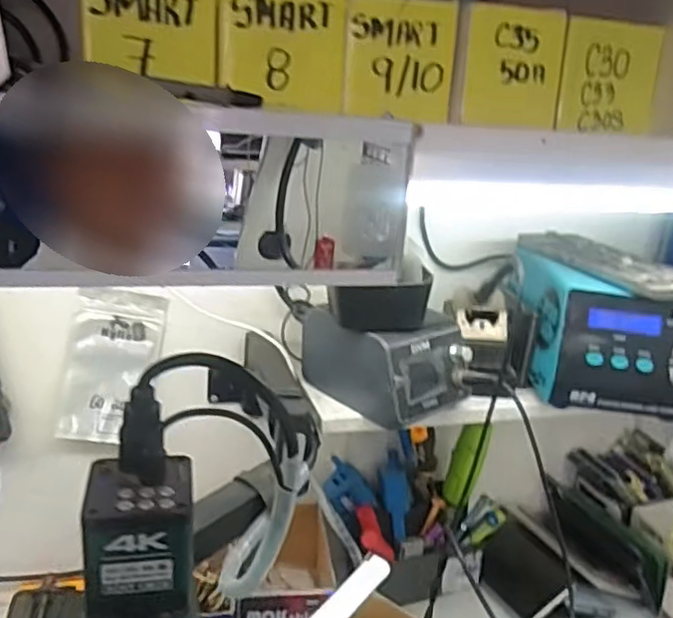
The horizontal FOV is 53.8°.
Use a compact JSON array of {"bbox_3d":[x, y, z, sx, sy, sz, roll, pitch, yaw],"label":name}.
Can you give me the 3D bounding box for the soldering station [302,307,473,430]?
[{"bbox_3d":[0.041,0.042,0.594,0.086,0.077,0.124,-9,19,-38],"label":"soldering station"}]

